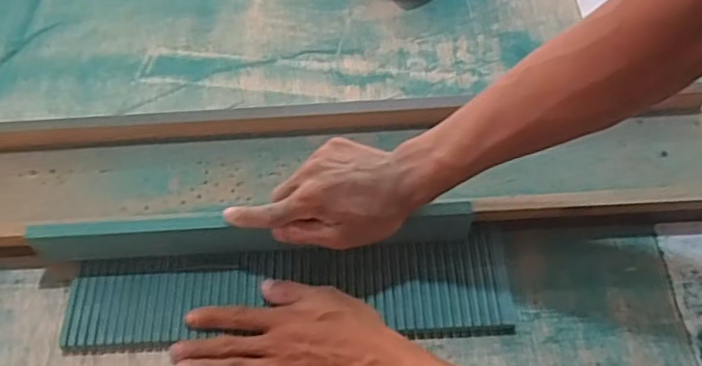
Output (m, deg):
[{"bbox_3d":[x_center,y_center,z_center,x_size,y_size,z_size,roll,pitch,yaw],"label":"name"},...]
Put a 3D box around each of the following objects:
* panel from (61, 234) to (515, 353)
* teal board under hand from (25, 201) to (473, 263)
[{"bbox_3d":[-0.057,0.101,0.582,0.394,0.018,0.087,-4,57,1],"label":"panel"},{"bbox_3d":[-0.094,0.045,0.590,0.405,0.061,0.023,-3,57,1],"label":"teal board under hand"}]

